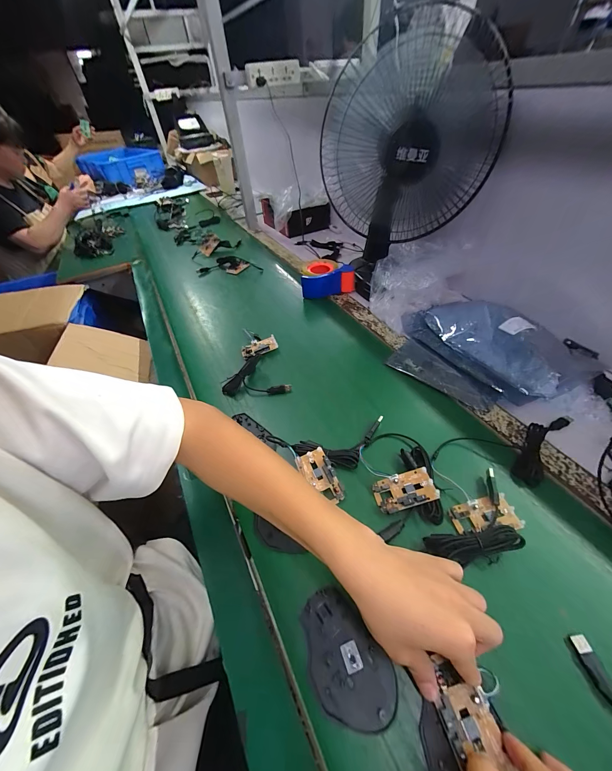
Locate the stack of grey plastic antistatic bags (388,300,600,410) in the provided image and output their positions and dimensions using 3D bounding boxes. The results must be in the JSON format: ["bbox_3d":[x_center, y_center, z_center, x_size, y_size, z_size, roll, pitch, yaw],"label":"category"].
[{"bbox_3d":[0.321,-0.074,0.542,0.272,0.050,0.291,-21,48,-14],"label":"stack of grey plastic antistatic bags"}]

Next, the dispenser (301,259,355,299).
[{"bbox_3d":[0.060,-0.293,0.755,0.138,0.066,0.110,-1,47,4],"label":"dispenser"}]

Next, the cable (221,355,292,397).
[{"bbox_3d":[-0.109,-0.012,0.536,0.105,0.034,0.131,-29,51,-21],"label":"cable"}]

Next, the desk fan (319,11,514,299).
[{"bbox_3d":[0.220,-0.441,0.611,0.311,0.453,0.219,13,49,17],"label":"desk fan"}]

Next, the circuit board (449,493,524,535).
[{"bbox_3d":[0.228,0.167,0.356,0.080,0.014,0.039,-9,46,-3],"label":"circuit board"}]

